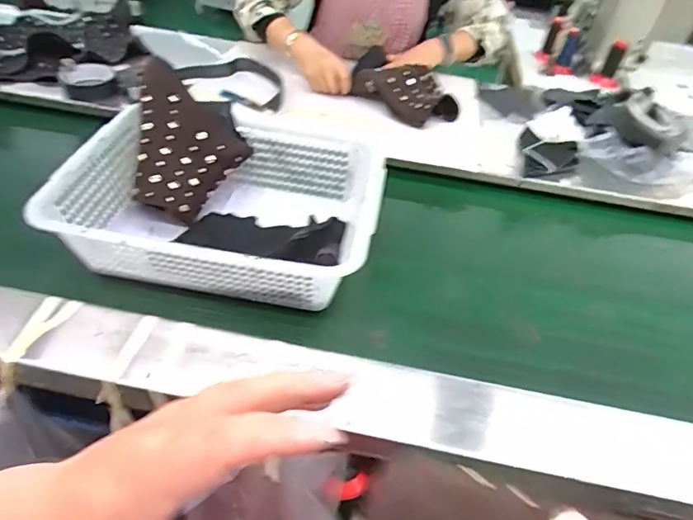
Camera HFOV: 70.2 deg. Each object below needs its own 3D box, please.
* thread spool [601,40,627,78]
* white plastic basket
[{"bbox_3d":[0.612,-0.459,1.127,0.030,0.074,0.031,25,48,18],"label":"thread spool"},{"bbox_3d":[-0.156,-0.080,0.679,0.392,0.112,0.299,8,45,1],"label":"white plastic basket"}]

